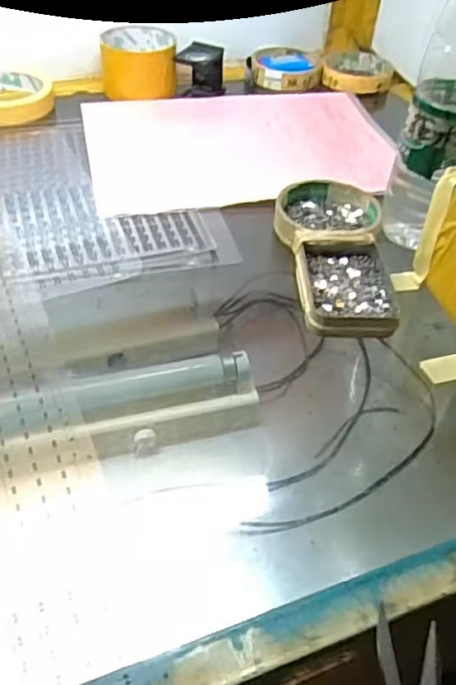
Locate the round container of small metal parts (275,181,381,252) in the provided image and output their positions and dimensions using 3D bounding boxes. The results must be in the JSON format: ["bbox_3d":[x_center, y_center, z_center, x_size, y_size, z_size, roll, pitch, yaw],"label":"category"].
[{"bbox_3d":[0.079,-0.101,0.482,0.081,0.020,0.081,2,43,-2],"label":"round container of small metal parts"}]

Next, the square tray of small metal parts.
[{"bbox_3d":[0.082,-0.040,0.422,0.066,0.015,0.089,1,44,-3],"label":"square tray of small metal parts"}]

